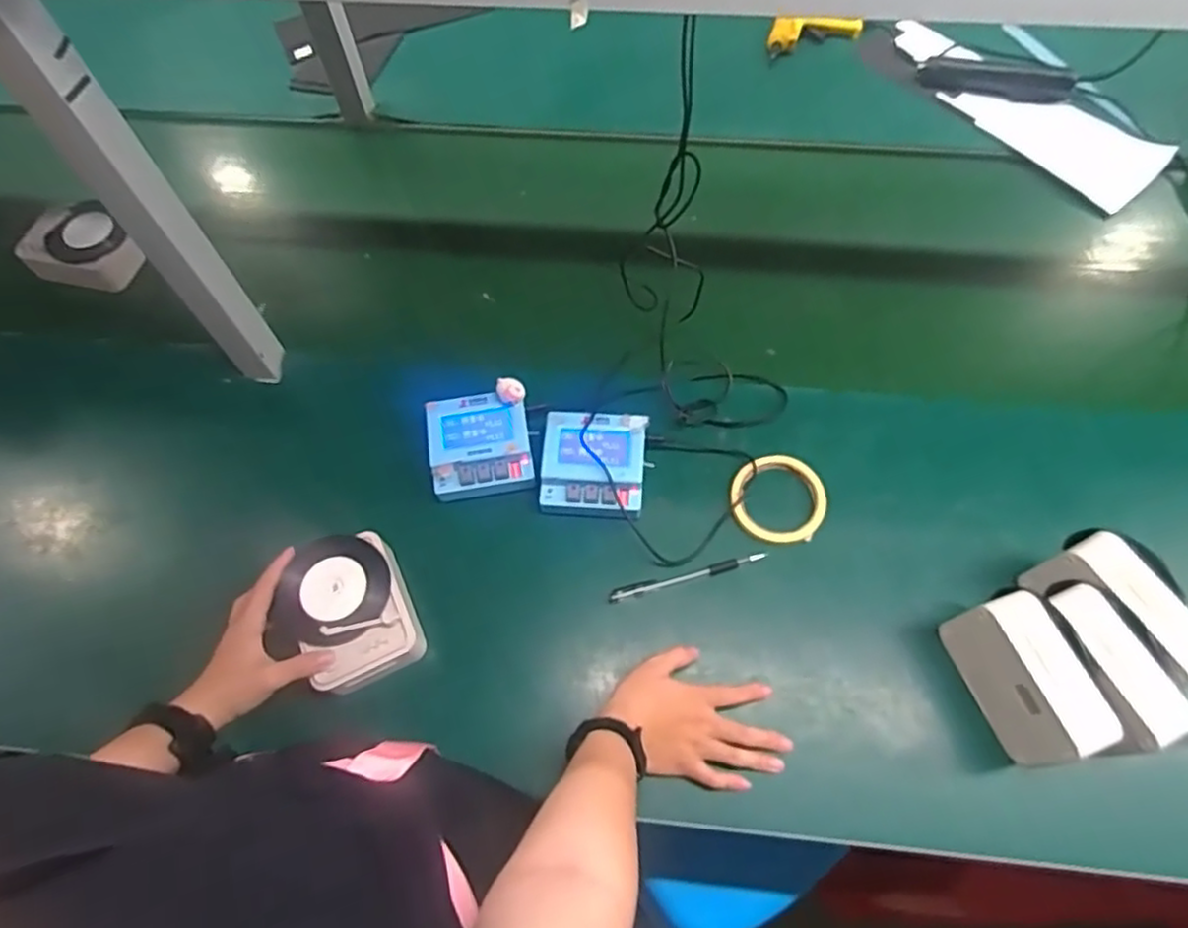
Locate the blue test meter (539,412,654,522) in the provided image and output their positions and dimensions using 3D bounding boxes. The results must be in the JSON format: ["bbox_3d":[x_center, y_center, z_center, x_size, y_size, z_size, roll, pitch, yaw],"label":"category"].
[{"bbox_3d":[0.000,0.001,0.701,0.104,0.051,0.099,5,64,5],"label":"blue test meter"}]

